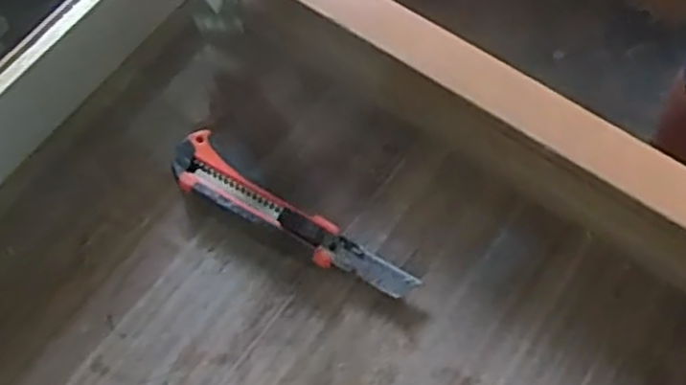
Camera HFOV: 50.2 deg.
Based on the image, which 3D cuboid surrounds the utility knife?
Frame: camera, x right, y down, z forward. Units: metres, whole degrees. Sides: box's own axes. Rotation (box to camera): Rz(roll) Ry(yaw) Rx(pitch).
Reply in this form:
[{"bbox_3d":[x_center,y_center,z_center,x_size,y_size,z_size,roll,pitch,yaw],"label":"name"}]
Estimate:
[{"bbox_3d":[-0.039,0.020,0.499,0.186,0.014,0.035,32,70,15],"label":"utility knife"}]

